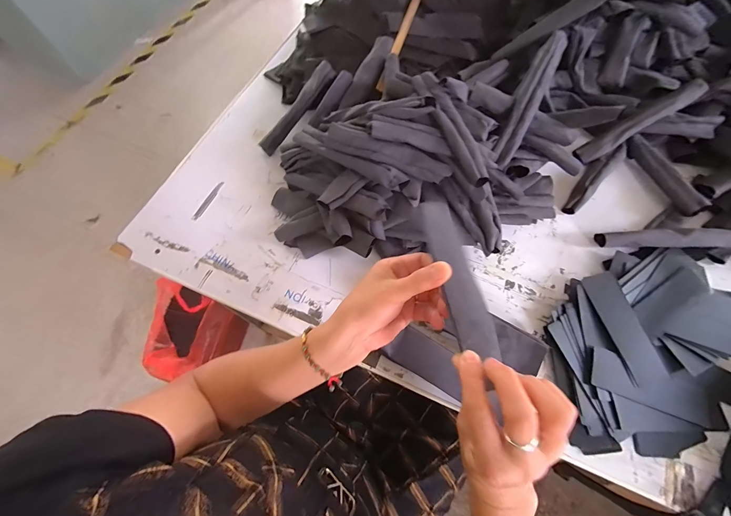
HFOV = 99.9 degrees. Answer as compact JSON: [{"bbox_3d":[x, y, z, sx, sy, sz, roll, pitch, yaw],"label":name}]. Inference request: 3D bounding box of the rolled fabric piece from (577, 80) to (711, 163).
[{"bbox_3d":[0.451,-0.224,0.515,0.187,0.021,0.033,-33,66,22],"label":"rolled fabric piece"}]

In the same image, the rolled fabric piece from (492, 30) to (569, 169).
[{"bbox_3d":[0.237,-0.225,0.452,0.035,0.019,0.179,24,109,11],"label":"rolled fabric piece"}]

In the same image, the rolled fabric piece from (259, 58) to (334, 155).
[{"bbox_3d":[-0.120,-0.262,0.538,0.030,0.024,0.184,39,91,16],"label":"rolled fabric piece"}]

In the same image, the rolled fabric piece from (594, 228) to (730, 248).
[{"bbox_3d":[0.455,-0.029,0.456,0.192,0.021,0.024,1,67,0],"label":"rolled fabric piece"}]

